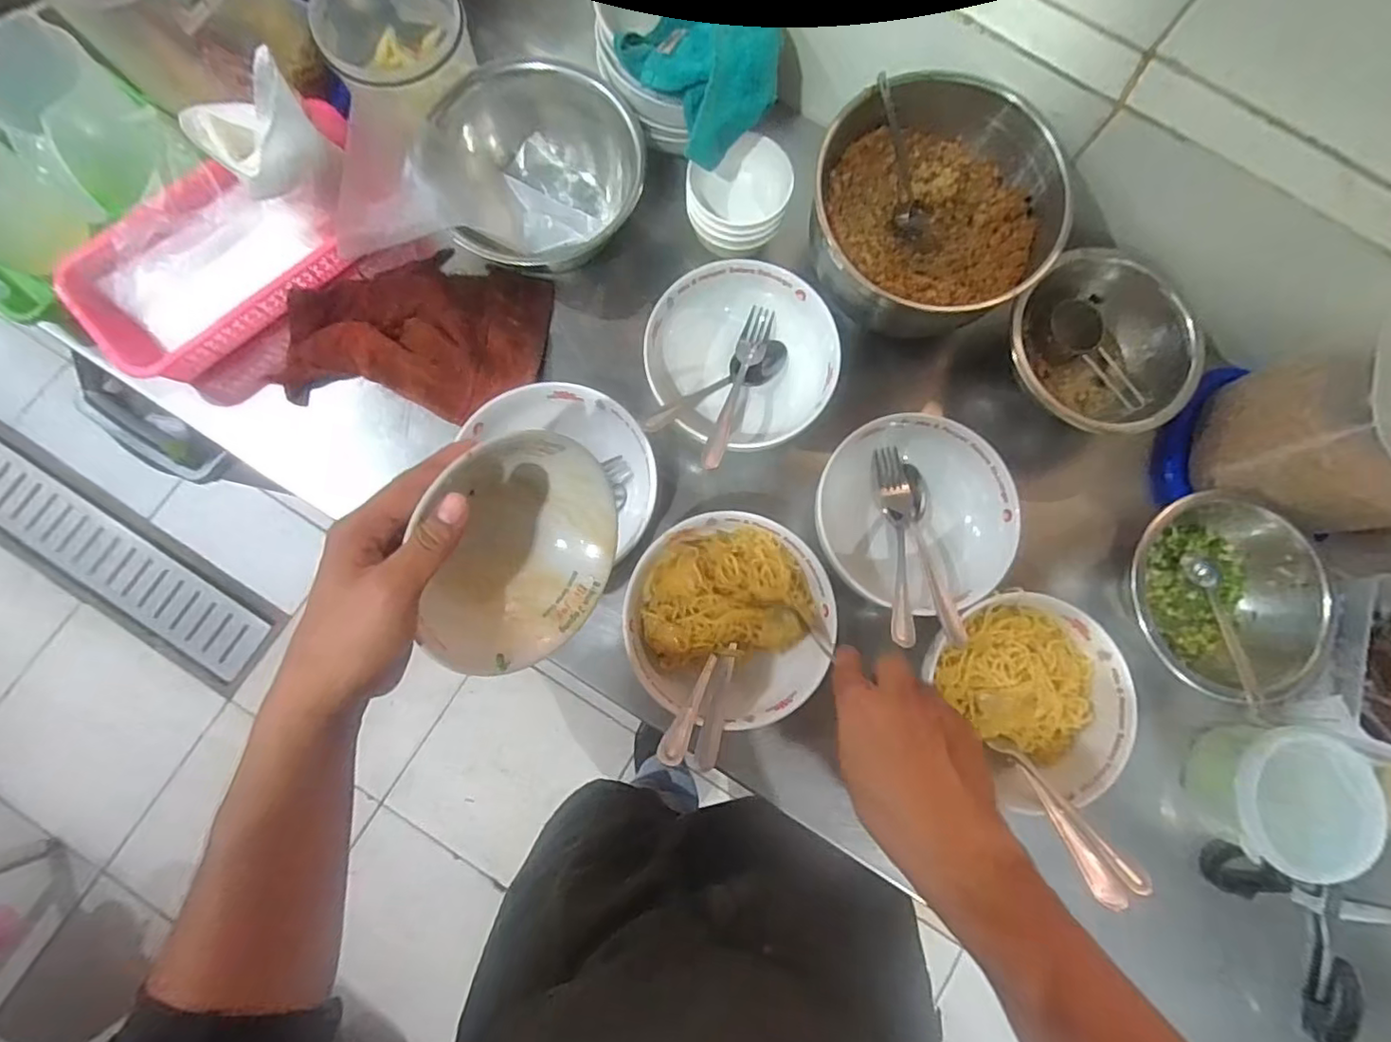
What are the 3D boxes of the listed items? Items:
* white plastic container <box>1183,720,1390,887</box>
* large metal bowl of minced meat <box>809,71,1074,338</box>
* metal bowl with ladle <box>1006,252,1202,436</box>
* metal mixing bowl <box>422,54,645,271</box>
[{"bbox_3d":[0.488,0.230,0.510,0.107,0.072,0.111,9,80,-1],"label":"white plastic container"},{"bbox_3d":[0.204,-0.266,0.538,0.197,0.111,0.184,0,80,-2],"label":"large metal bowl of minced meat"},{"bbox_3d":[0.371,-0.160,0.566,0.158,0.063,0.162,0,80,-2],"label":"metal bowl with ladle"},{"bbox_3d":[-0.140,-0.314,0.558,0.175,0.089,0.142,-19,82,-5],"label":"metal mixing bowl"}]

